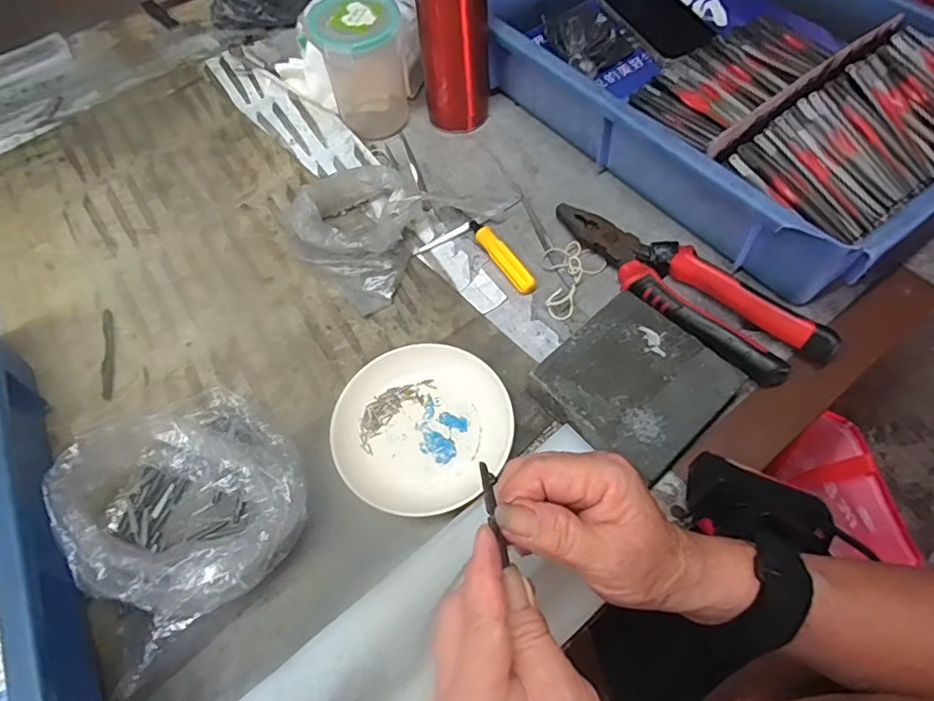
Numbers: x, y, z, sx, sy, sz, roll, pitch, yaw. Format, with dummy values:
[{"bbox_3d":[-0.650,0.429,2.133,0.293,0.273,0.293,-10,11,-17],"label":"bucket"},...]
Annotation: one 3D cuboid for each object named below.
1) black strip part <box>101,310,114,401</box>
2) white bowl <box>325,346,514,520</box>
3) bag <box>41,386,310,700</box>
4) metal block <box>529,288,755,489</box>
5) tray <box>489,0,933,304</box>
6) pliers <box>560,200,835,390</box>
[{"bbox_3d":[-0.276,0.002,0.440,0.009,0.004,0.083,-17,61,-7],"label":"black strip part"},{"bbox_3d":[-0.030,0.052,0.390,0.116,0.021,0.112,-1,60,2],"label":"white bowl"},{"bbox_3d":[-0.170,0.092,0.350,0.130,0.065,0.142,-33,64,-15],"label":"bag"},{"bbox_3d":[0.115,0.022,0.394,0.112,0.030,0.102,-38,65,-18],"label":"metal block"},{"bbox_3d":[0.226,-0.251,0.518,0.289,0.081,0.423,-35,64,-16],"label":"tray"},{"bbox_3d":[0.159,-0.052,0.435,0.222,0.024,0.057,40,69,22],"label":"pliers"}]

